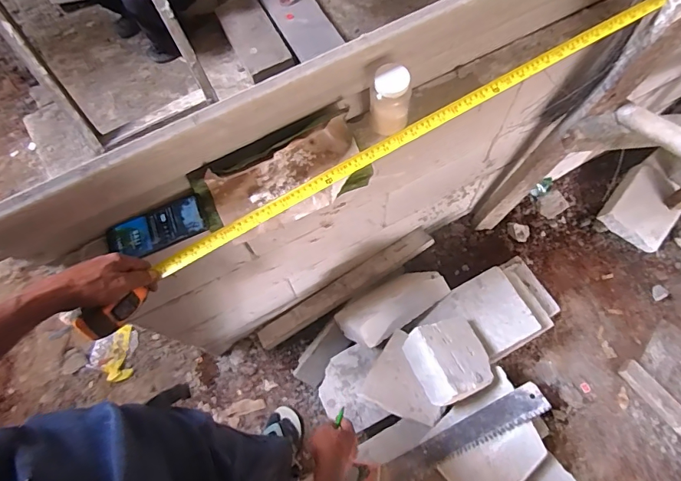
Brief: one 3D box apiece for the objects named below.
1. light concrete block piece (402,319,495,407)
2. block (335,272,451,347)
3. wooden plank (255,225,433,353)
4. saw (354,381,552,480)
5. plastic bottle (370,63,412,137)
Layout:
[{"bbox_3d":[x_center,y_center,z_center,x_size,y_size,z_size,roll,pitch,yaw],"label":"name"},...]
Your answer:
[{"bbox_3d":[0.261,0.277,1.005,0.203,0.075,0.175,-3,50,-40],"label":"light concrete block piece"},{"bbox_3d":[0.136,0.170,1.157,0.291,0.129,0.148,-32,71,-10],"label":"block"},{"bbox_3d":[0.010,0.145,1.247,0.572,0.028,0.065,-33,70,4],"label":"wooden plank"},{"bbox_3d":[0.229,0.456,0.955,0.485,0.020,0.079,-30,53,1],"label":"saw"},{"bbox_3d":[0.079,-0.226,0.694,0.062,0.101,0.058,1,68,3],"label":"plastic bottle"}]

